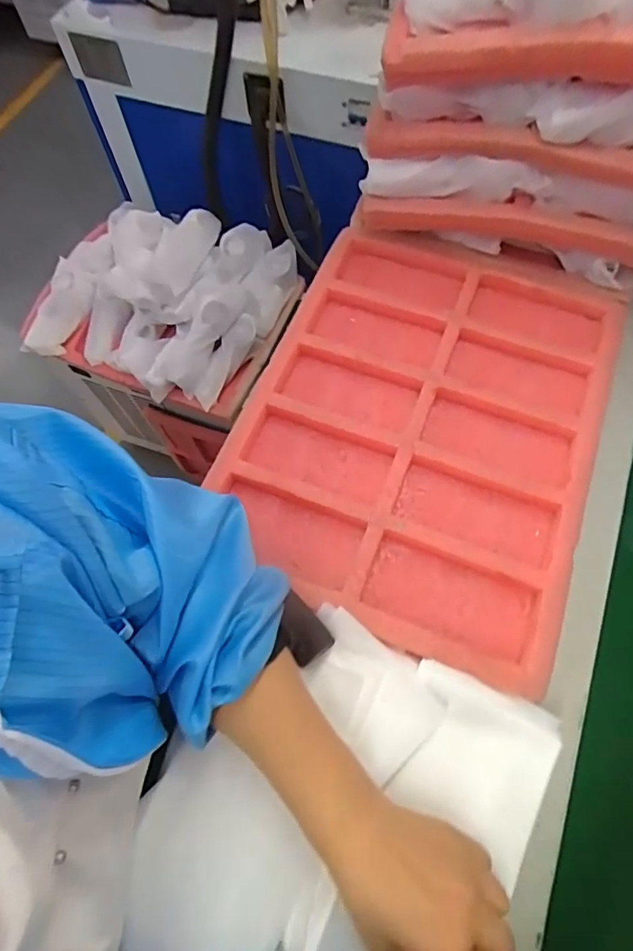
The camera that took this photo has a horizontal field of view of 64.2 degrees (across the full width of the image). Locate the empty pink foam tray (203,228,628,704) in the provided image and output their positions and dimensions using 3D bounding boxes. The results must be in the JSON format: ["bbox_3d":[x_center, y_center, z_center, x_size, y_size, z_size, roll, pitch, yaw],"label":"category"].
[{"bbox_3d":[0.102,-0.059,0.501,0.324,0.027,0.421,20,68,11],"label":"empty pink foam tray"}]

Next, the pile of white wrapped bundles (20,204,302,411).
[{"bbox_3d":[-0.276,-0.332,0.896,0.392,0.140,0.337,19,68,10],"label":"pile of white wrapped bundles"}]

